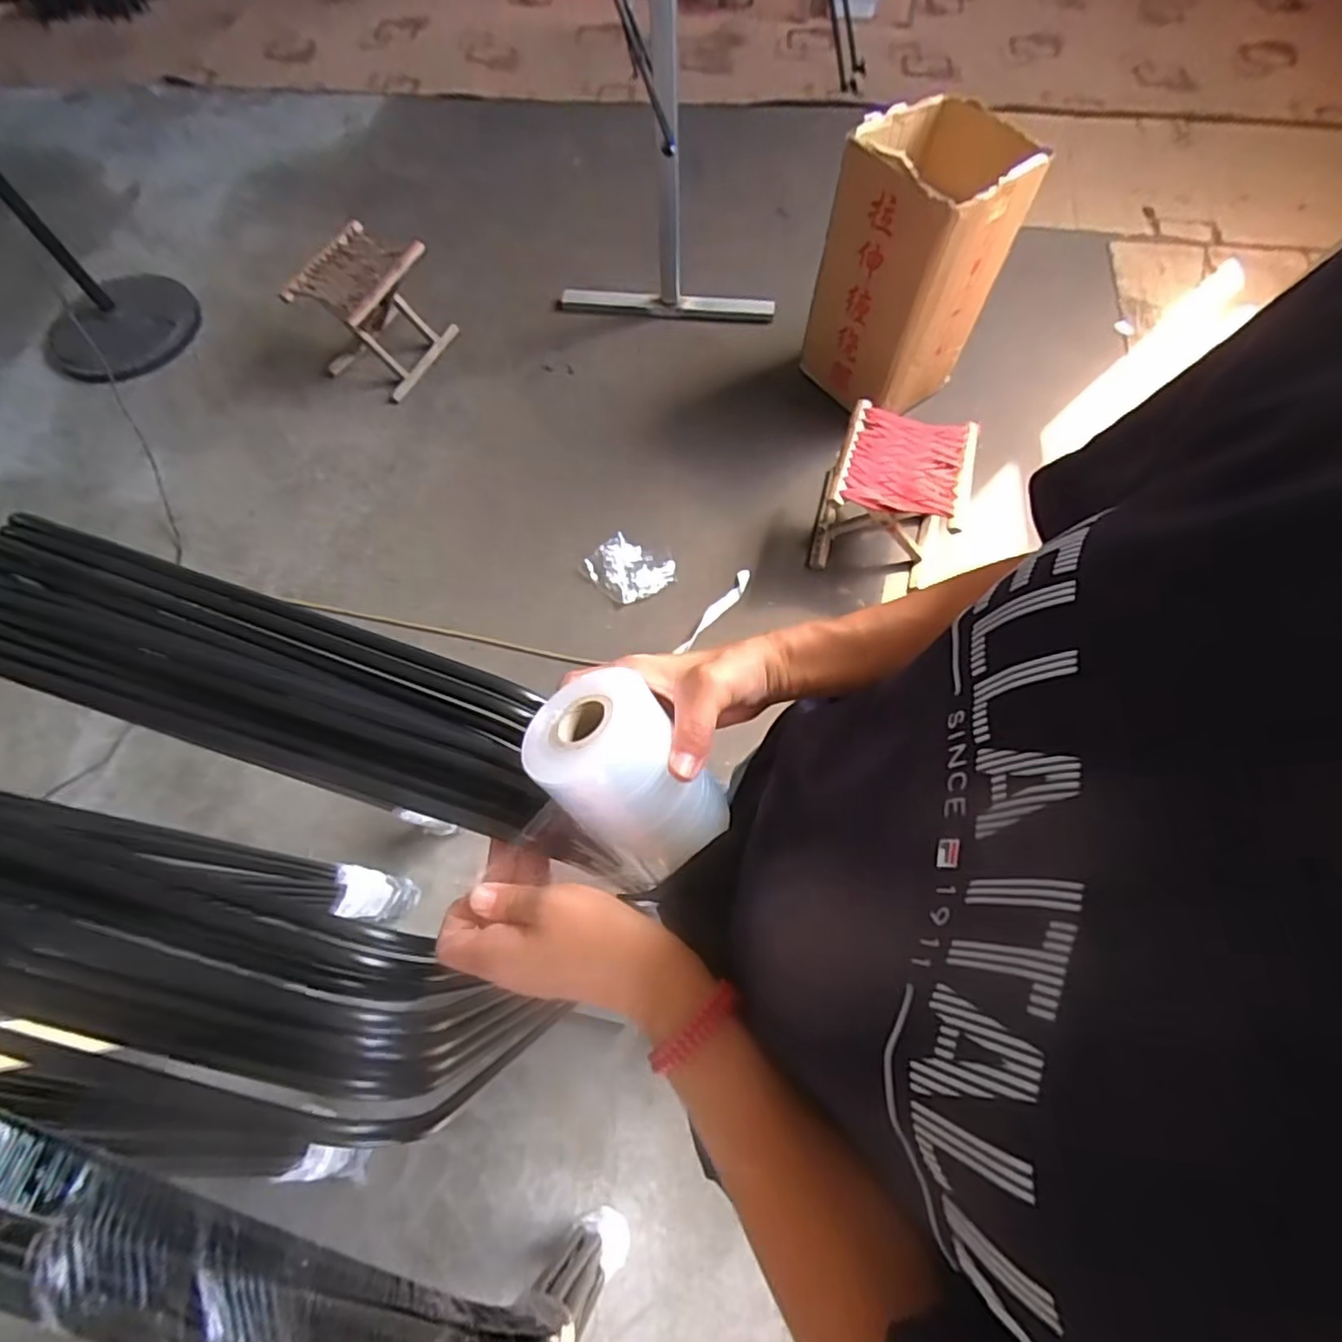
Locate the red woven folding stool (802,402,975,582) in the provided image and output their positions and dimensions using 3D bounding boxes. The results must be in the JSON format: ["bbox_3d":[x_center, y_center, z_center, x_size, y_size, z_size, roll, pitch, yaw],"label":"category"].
[{"bbox_3d":[0.482,-0.380,1.452,0.283,0.250,0.276,18,68,9],"label":"red woven folding stool"}]

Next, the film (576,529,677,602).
[{"bbox_3d":[-0.097,-0.243,1.512,0.165,0.030,0.173,-41,72,-18],"label":"film"}]

